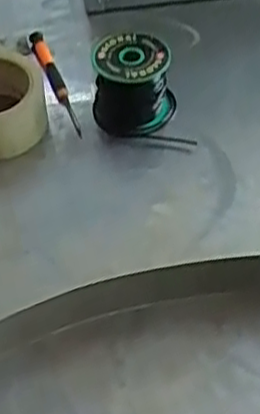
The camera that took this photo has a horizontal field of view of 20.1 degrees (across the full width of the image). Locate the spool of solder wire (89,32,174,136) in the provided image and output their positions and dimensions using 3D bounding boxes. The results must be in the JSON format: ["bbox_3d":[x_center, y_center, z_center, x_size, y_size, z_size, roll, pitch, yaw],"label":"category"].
[{"bbox_3d":[0.004,-0.118,0.697,0.078,0.072,0.086,2,51,0],"label":"spool of solder wire"}]

